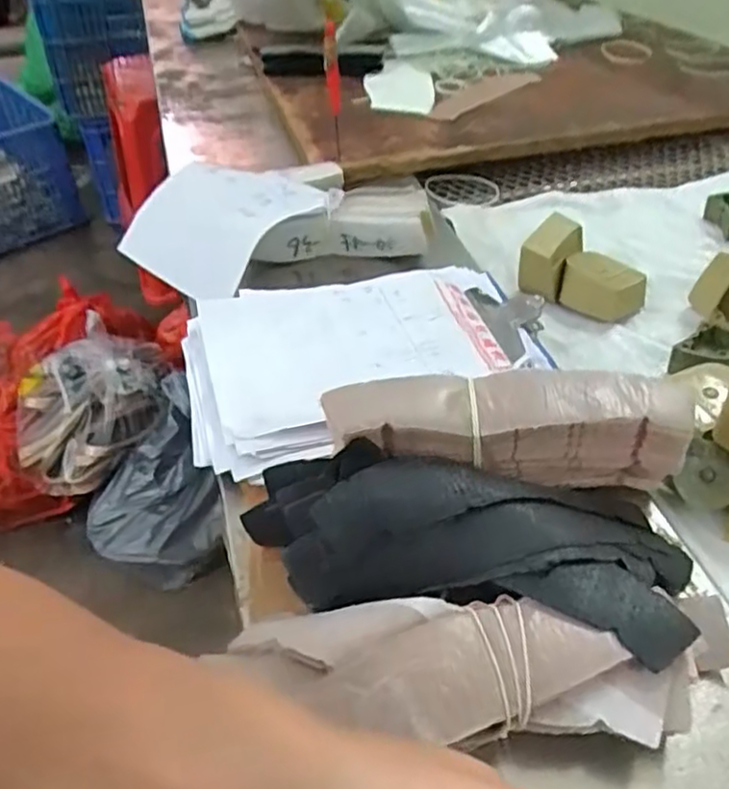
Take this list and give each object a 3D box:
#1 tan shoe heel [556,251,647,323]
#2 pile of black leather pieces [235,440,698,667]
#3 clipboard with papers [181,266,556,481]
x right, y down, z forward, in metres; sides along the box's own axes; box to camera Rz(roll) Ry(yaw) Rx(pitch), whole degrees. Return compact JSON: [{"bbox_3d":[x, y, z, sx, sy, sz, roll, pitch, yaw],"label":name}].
[{"bbox_3d":[0.186,-0.086,0.545,0.058,0.024,0.044,28,51,28],"label":"tan shoe heel"},{"bbox_3d":[0.050,0.067,0.338,0.216,0.039,0.098,7,44,9],"label":"pile of black leather pieces"},{"bbox_3d":[0.002,-0.031,0.475,0.245,0.032,0.155,-15,45,-14],"label":"clipboard with papers"}]

